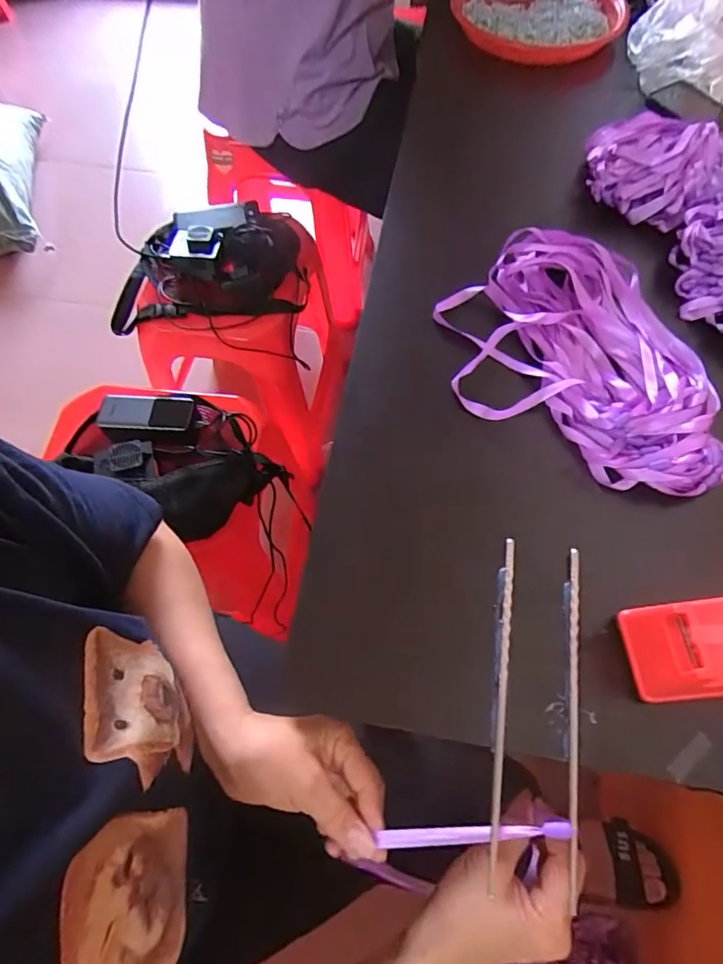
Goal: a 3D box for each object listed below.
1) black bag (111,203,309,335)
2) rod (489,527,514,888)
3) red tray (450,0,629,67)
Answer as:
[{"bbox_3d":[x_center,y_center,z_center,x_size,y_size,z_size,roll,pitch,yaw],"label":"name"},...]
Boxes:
[{"bbox_3d":[-0.277,-0.386,0.918,0.341,0.095,0.249,-10,64,-5],"label":"black bag"},{"bbox_3d":[0.097,0.137,0.359,0.007,0.005,0.204,9,65,4],"label":"rod"},{"bbox_3d":[0.252,-0.676,0.749,0.235,0.041,0.219,10,64,5],"label":"red tray"}]

